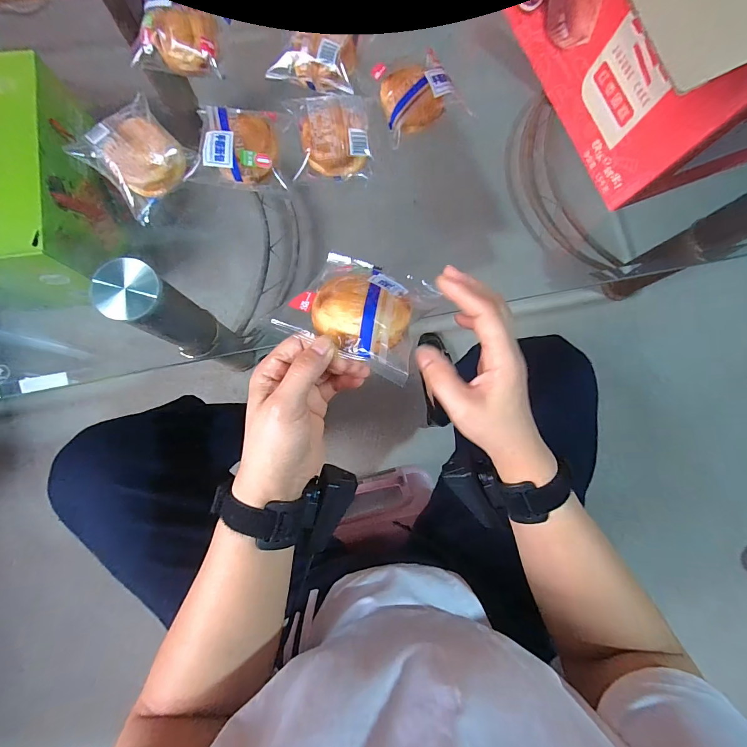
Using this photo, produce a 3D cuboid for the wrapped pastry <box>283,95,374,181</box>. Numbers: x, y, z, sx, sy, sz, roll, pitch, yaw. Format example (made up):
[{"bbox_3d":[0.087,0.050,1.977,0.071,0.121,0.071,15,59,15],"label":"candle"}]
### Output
[{"bbox_3d":[-0.049,-0.284,0.428,0.093,0.042,0.095,-8,82,-4],"label":"wrapped pastry"}]

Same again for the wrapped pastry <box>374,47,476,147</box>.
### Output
[{"bbox_3d":[0.055,-0.345,0.439,0.094,0.033,0.097,-20,83,-6],"label":"wrapped pastry"}]

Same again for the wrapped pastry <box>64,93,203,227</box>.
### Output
[{"bbox_3d":[-0.274,-0.254,0.413,0.116,0.047,0.104,43,82,3],"label":"wrapped pastry"}]

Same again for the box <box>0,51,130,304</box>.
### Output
[{"bbox_3d":[-0.727,-0.376,0.718,0.267,0.214,0.403,-8,82,-4],"label":"box"}]

